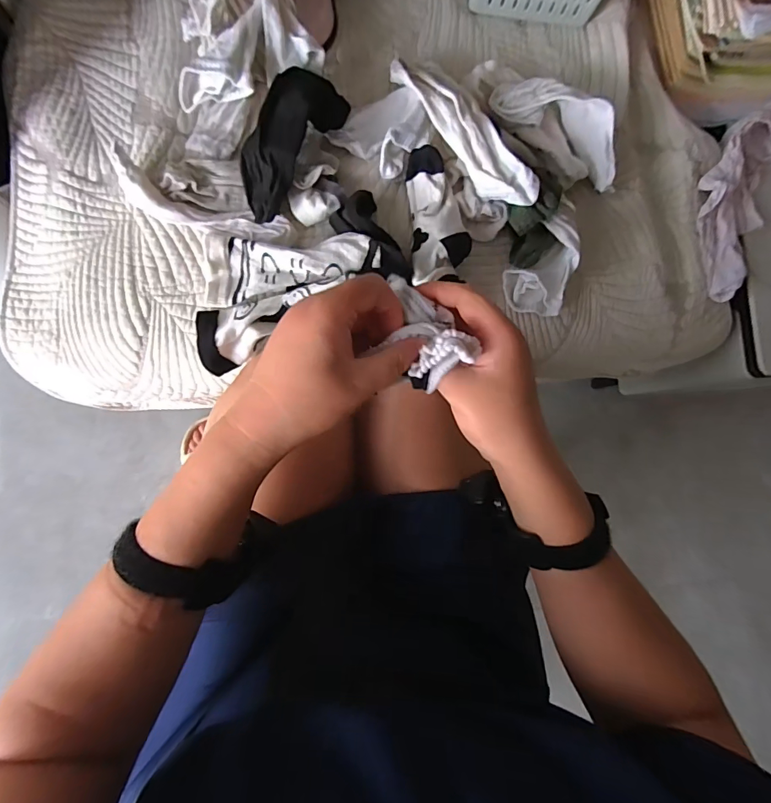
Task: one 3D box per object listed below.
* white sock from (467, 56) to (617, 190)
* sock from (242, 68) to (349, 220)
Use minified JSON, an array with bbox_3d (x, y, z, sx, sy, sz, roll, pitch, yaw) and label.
[{"bbox_3d":[0.178,-0.306,0.468,0.194,0.055,0.075,33,82,-4],"label":"white sock"},{"bbox_3d":[-0.100,-0.259,0.423,0.069,0.043,0.155,30,95,-4],"label":"sock"}]

